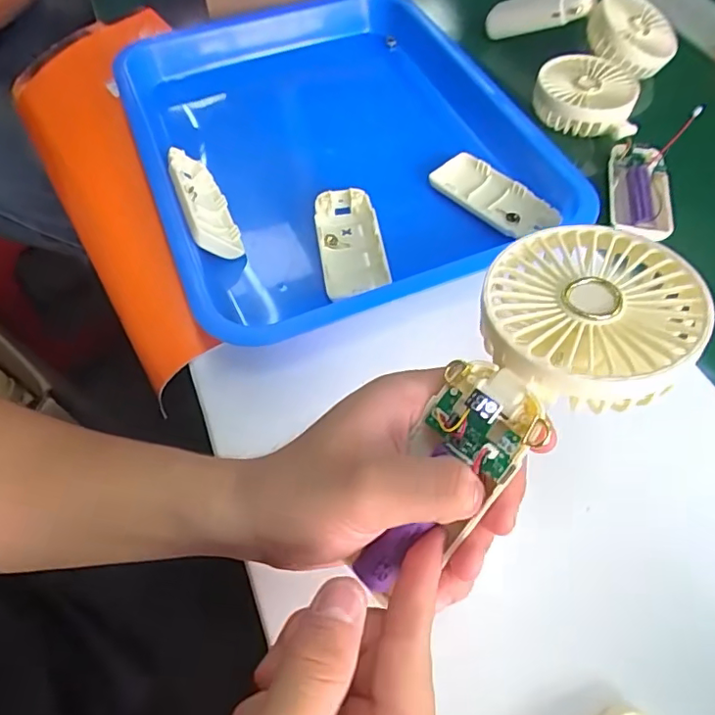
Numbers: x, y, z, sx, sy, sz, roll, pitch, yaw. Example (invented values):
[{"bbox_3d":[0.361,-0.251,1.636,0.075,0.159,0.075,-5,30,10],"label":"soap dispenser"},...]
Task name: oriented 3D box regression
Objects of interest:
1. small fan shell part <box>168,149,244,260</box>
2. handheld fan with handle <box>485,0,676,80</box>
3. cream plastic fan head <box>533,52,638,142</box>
[{"bbox_3d":[-0.122,-0.118,0.428,0.022,0.052,0.101,-38,55,20],"label":"small fan shell part"},{"bbox_3d":[0.230,-0.346,0.565,0.176,0.056,0.082,38,64,21],"label":"handheld fan with handle"},{"bbox_3d":[0.212,-0.246,0.517,0.093,0.034,0.091,10,57,5],"label":"cream plastic fan head"}]

